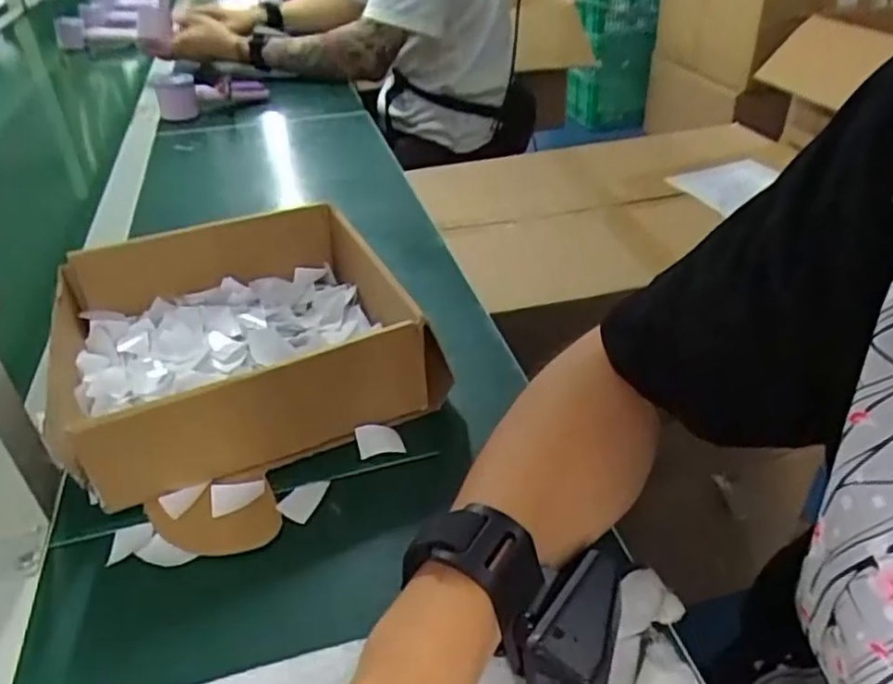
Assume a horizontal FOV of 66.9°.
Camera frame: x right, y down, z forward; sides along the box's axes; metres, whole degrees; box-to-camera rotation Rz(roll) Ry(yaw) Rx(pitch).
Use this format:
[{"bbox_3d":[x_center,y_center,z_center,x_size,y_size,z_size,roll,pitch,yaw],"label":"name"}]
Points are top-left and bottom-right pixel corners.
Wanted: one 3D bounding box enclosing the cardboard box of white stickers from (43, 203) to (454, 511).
[{"bbox_3d":[-0.144,-0.005,0.472,0.222,0.075,0.211,-17,37,-20],"label":"cardboard box of white stickers"}]

